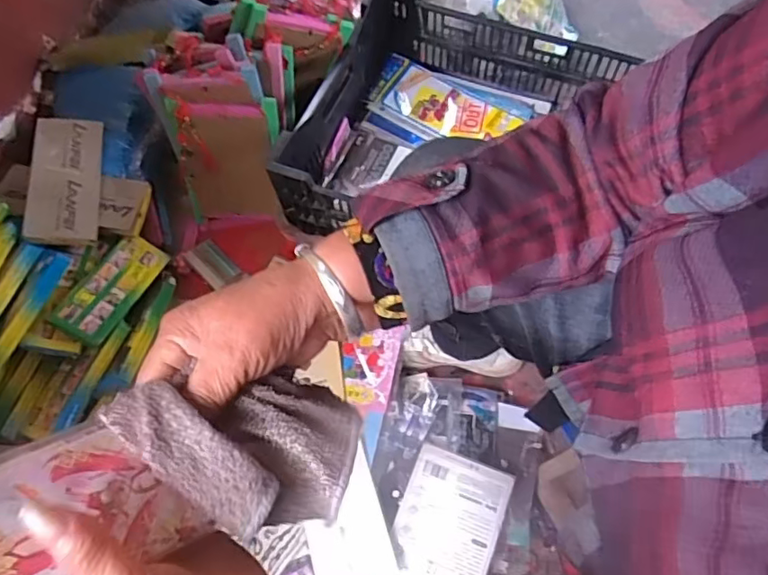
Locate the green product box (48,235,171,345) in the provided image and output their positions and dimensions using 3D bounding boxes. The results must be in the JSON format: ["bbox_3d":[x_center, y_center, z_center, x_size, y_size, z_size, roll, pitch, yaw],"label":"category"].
[{"bbox_3d":[-0.389,-0.001,0.802,0.078,0.025,0.176,38,47,-15],"label":"green product box"}]

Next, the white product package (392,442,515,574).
[{"bbox_3d":[0.077,0.295,0.689,0.121,0.012,0.177,19,70,11],"label":"white product package"}]

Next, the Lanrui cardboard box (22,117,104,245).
[{"bbox_3d":[-0.460,-0.159,0.813,0.089,0.013,0.211,0,63,-22],"label":"Lanrui cardboard box"}]

